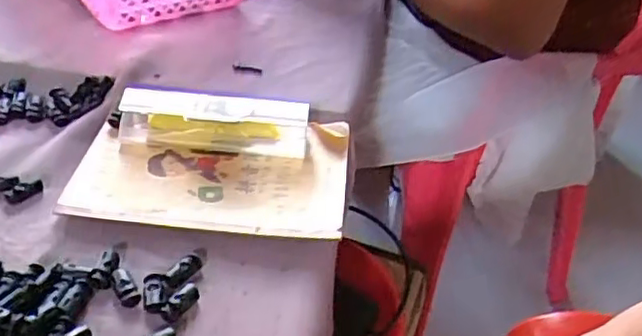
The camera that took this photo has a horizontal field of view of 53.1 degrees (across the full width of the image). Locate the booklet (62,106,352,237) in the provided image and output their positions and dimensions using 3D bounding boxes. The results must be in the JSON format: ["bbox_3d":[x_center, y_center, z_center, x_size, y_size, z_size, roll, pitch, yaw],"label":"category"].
[{"bbox_3d":[-0.083,-0.004,0.513,0.206,0.013,0.139,7,38,-2],"label":"booklet"}]

